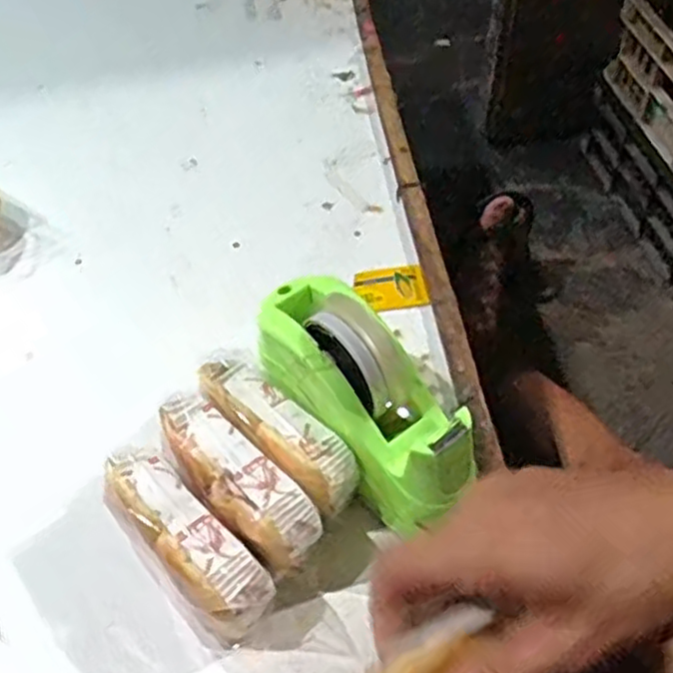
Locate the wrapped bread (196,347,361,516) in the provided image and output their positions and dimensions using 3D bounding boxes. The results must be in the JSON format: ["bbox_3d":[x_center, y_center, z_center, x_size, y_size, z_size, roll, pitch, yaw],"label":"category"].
[{"bbox_3d":[-0.044,0.071,0.514,0.046,0.062,0.145,-38,59,-25],"label":"wrapped bread"}]

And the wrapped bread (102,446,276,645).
[{"bbox_3d":[-0.096,0.135,0.460,0.045,0.070,0.127,-37,59,-25],"label":"wrapped bread"}]

